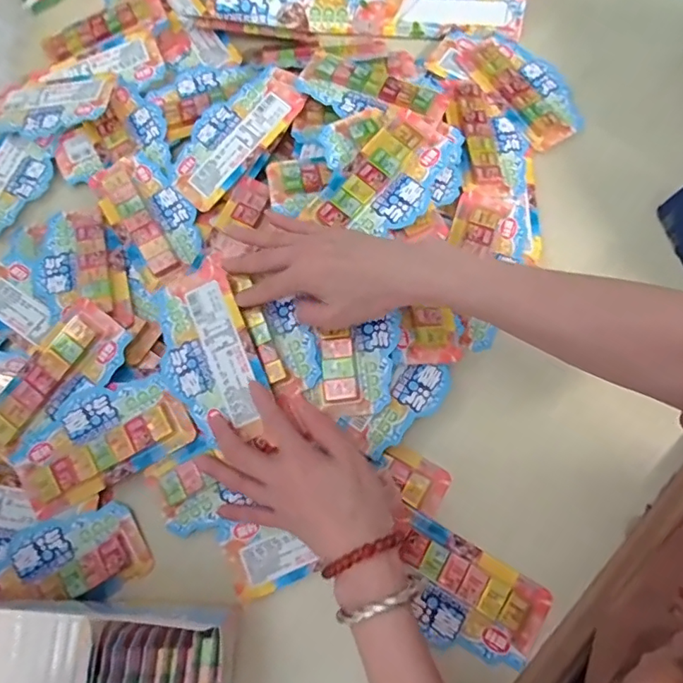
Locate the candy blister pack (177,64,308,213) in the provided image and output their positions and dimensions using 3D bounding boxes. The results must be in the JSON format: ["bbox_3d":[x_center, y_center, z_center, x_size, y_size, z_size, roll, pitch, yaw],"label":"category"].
[{"bbox_3d":[-0.106,-0.207,0.502,0.075,0.009,0.159,39,88,15],"label":"candy blister pack"}]

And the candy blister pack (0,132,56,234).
[{"bbox_3d":[-0.344,-0.161,0.518,0.075,0.010,0.119,20,74,8],"label":"candy blister pack"}]

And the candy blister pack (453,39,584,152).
[{"bbox_3d":[0.190,-0.266,0.527,0.075,0.012,0.143,-35,74,-9],"label":"candy blister pack"}]

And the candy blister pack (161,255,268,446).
[{"bbox_3d":[-0.112,0.007,0.419,0.078,0.023,0.146,-23,74,-7],"label":"candy blister pack"}]

